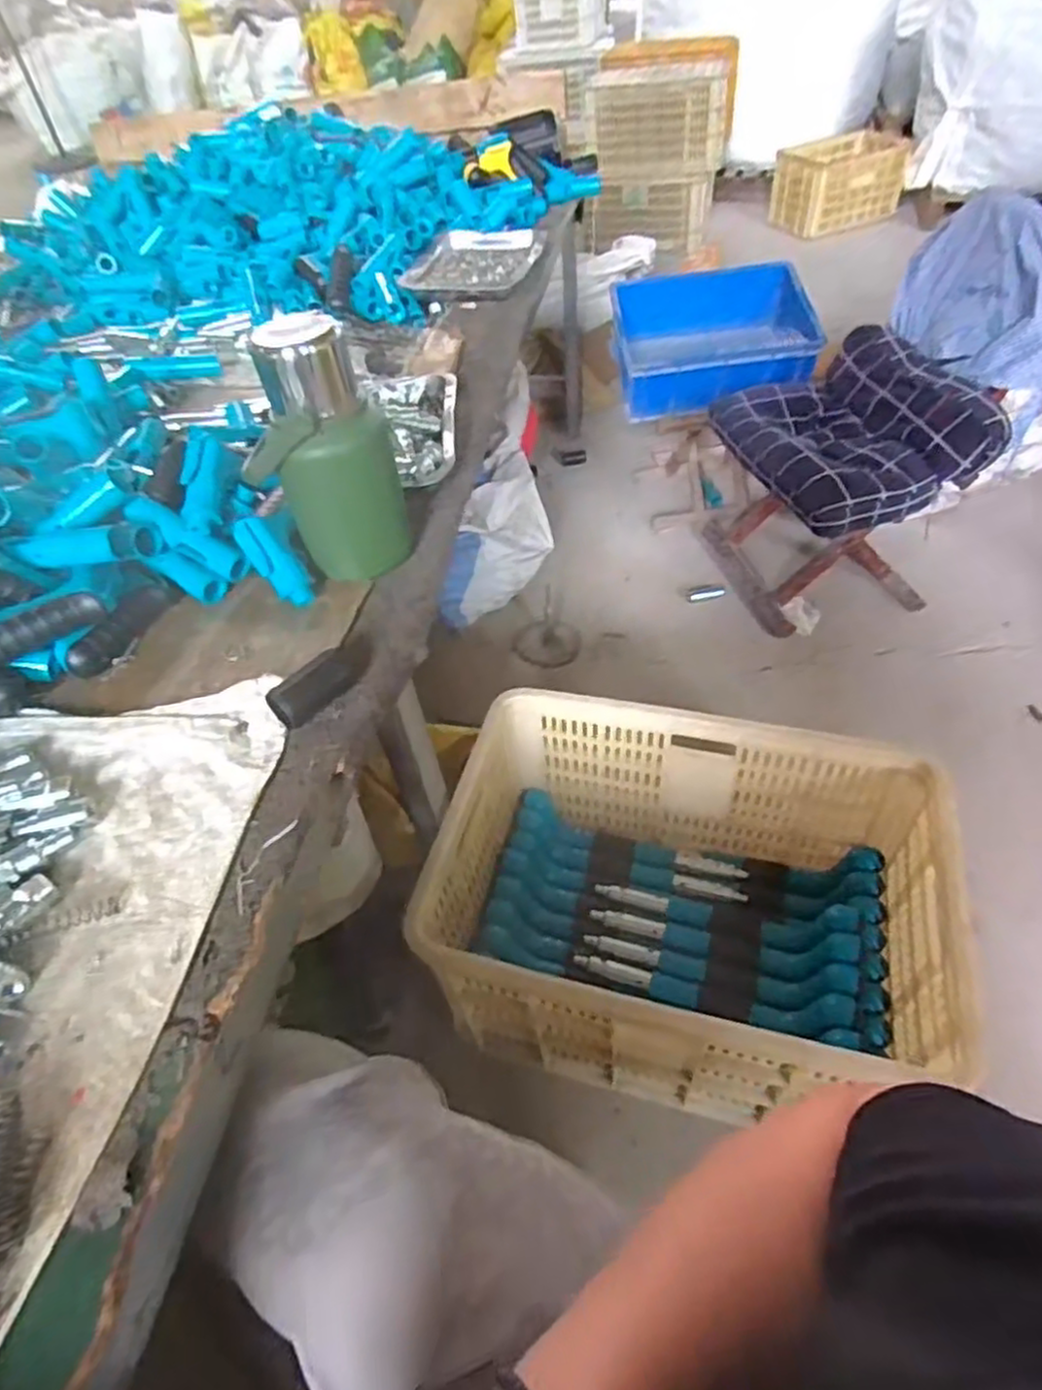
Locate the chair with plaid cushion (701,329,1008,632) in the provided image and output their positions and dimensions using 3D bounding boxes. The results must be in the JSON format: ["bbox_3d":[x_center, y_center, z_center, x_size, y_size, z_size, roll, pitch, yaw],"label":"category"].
[{"bbox_3d":[0.549,-0.387,1.323,0.359,0.382,0.437,-19,48,-11],"label":"chair with plaid cushion"}]

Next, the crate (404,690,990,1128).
[{"bbox_3d":[0.186,0.253,0.853,0.515,0.286,0.353,9,49,14],"label":"crate"}]

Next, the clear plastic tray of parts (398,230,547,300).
[{"bbox_3d":[-0.064,-0.672,1.117,0.189,0.032,0.233,10,49,15],"label":"clear plastic tray of parts"}]

